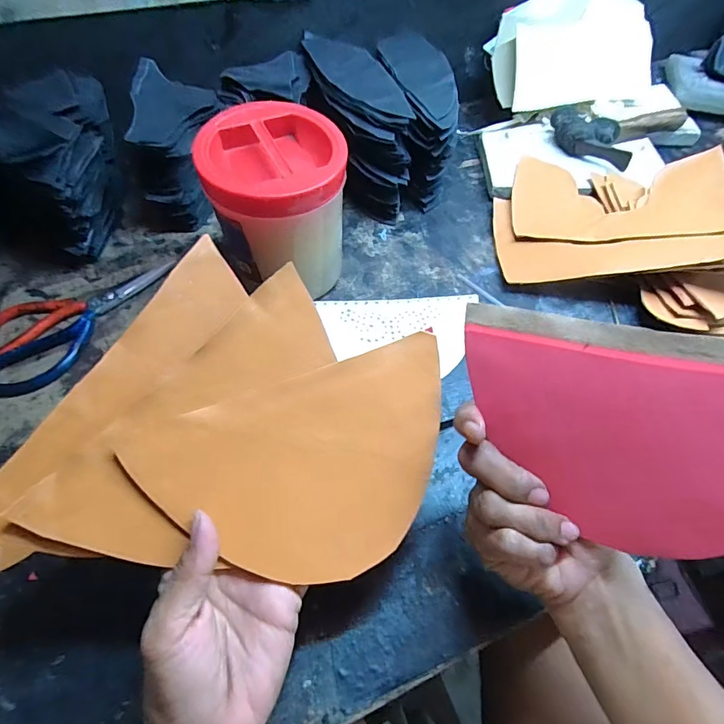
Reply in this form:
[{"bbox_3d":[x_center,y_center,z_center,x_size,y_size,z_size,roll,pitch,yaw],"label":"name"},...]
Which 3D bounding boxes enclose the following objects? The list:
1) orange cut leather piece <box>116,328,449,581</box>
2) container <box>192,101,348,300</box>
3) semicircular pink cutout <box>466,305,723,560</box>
[{"bbox_3d":[-0.024,0.065,0.256,0.177,0.010,0.114,-20,88,-15],"label":"orange cut leather piece"},{"bbox_3d":[-0.074,-0.140,0.407,0.118,0.134,0.107,-15,56,-11],"label":"container"},{"bbox_3d":[0.135,0.039,0.215,0.174,0.110,0.010,11,15,25],"label":"semicircular pink cutout"}]

